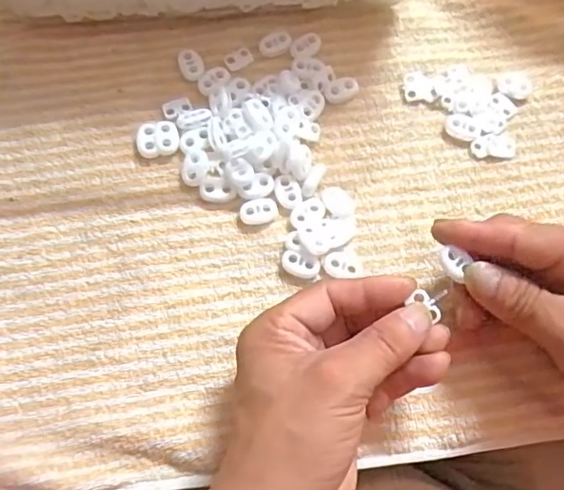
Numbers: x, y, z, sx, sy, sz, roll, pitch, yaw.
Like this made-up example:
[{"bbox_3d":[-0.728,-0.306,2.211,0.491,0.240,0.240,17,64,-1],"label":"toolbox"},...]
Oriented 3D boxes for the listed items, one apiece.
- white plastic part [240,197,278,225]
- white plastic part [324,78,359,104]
[{"bbox_3d":[-0.013,-0.020,0.339,0.022,0.004,0.014,-13,73,-6],"label":"white plastic part"},{"bbox_3d":[0.038,-0.100,0.368,0.022,0.006,0.015,-16,74,-7],"label":"white plastic part"}]

